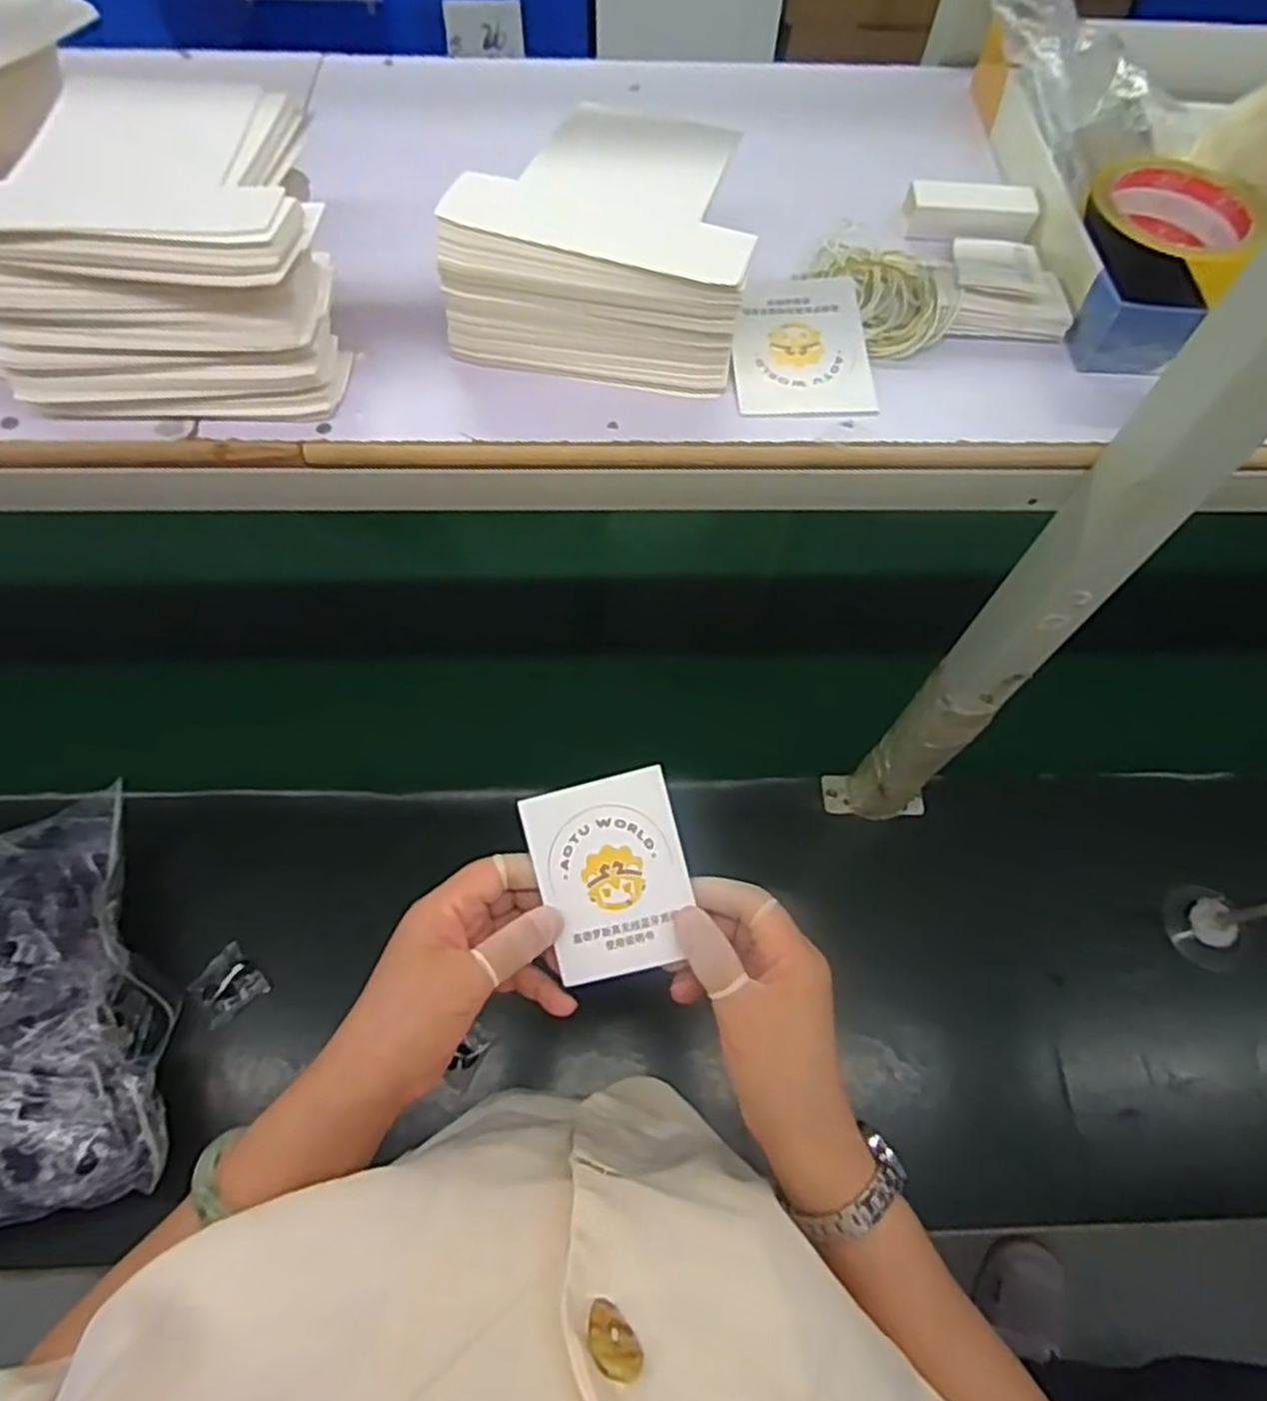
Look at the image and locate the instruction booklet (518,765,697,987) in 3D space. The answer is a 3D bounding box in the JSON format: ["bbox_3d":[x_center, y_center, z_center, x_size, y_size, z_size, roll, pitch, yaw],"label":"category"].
[{"bbox_3d":[-0.010,0.087,0.378,0.071,0.005,0.094,-15,85,4],"label":"instruction booklet"}]

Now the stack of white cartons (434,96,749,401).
[{"bbox_3d":[-0.013,-0.232,0.396,0.140,0.075,0.109,10,62,3],"label":"stack of white cartons"}]

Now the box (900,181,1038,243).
[{"bbox_3d":[0.200,-0.290,0.456,0.074,0.022,0.024,4,62,0],"label":"box"}]

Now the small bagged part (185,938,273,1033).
[{"bbox_3d":[-0.360,0.252,0.680,0.051,0.017,0.051,-41,71,-20],"label":"small bagged part"}]

